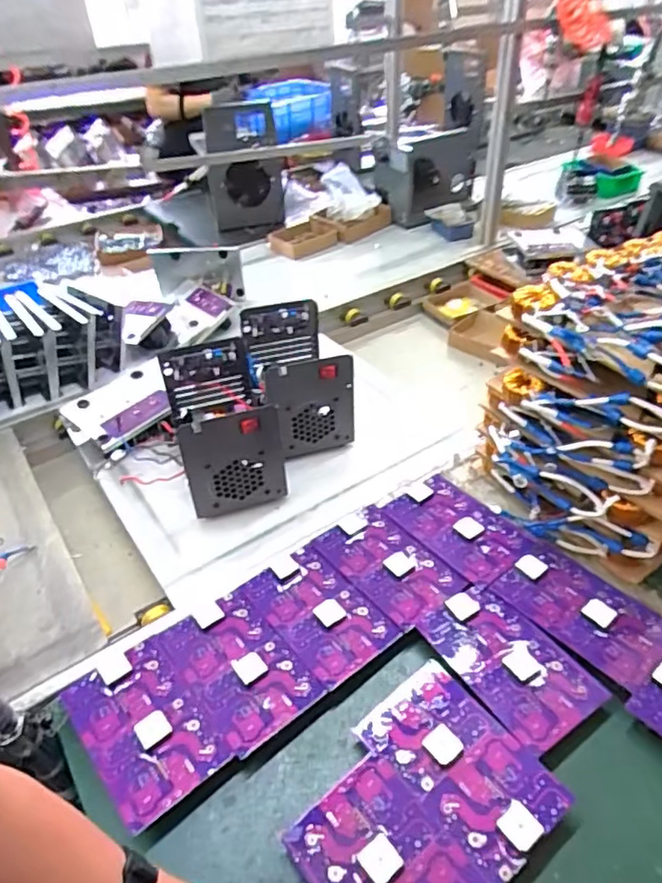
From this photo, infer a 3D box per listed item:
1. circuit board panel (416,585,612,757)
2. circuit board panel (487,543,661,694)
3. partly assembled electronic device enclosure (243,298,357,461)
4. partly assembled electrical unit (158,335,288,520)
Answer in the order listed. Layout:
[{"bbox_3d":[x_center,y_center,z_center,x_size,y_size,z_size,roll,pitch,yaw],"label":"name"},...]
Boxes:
[{"bbox_3d":[0.212,0.262,0.720,0.125,0.009,0.196,-26,44,-24],"label":"circuit board panel"},{"bbox_3d":[0.324,0.211,0.767,0.123,0.008,0.198,-32,46,-29],"label":"circuit board panel"},{"bbox_3d":[-0.063,-0.112,1.108,0.154,0.206,0.245,-14,40,-12],"label":"partly assembled electronic device enclosure"},{"bbox_3d":[-0.182,-0.033,0.995,0.149,0.175,0.240,-15,40,-12],"label":"partly assembled electrical unit"}]

